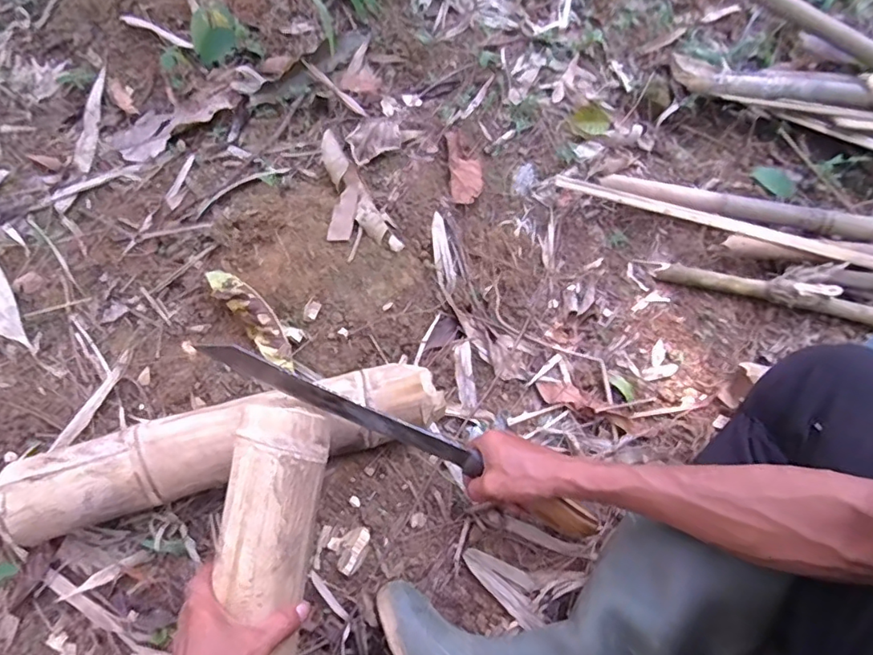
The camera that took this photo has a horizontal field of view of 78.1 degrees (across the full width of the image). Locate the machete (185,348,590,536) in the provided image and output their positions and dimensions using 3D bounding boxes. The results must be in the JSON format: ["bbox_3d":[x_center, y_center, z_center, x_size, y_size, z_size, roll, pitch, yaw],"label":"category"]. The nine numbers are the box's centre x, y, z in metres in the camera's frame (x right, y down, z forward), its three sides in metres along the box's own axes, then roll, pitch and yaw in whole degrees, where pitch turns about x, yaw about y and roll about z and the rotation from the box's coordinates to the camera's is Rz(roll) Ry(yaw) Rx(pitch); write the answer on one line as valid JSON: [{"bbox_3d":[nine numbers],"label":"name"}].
[{"bbox_3d":[-0.038,0.113,0.560,0.443,0.040,0.026,25,70,1],"label":"machete"}]

